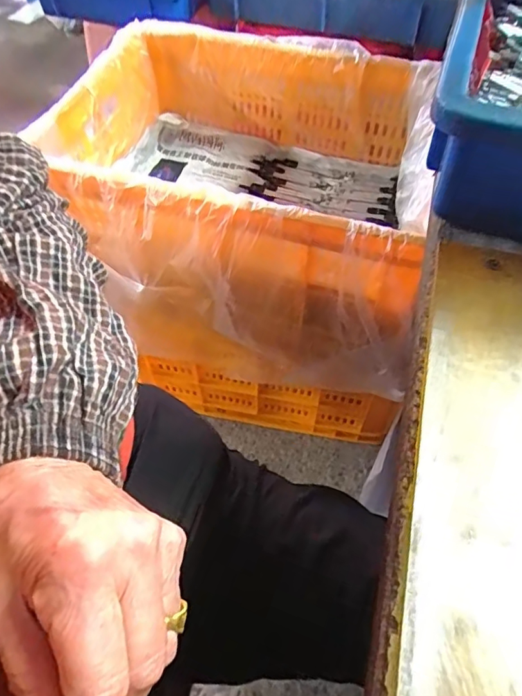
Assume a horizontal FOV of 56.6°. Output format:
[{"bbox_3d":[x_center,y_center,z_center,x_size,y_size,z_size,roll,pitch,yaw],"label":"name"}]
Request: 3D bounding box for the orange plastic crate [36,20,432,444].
[{"bbox_3d":[-0.010,-0.253,0.661,0.450,0.184,0.323,14,56,10],"label":"orange plastic crate"}]

